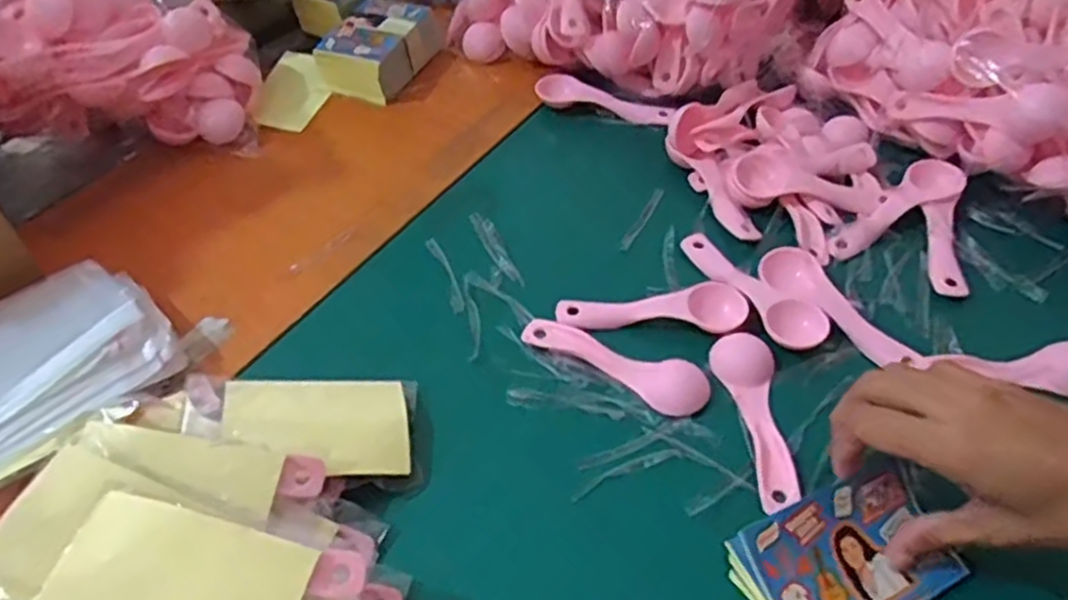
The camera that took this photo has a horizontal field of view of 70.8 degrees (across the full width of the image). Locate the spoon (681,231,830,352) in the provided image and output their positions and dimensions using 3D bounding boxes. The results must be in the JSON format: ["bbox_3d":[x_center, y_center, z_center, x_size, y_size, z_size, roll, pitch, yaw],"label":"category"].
[{"bbox_3d":[0.135,-0.011,0.471,0.033,0.014,0.112,-28,55,-18],"label":"spoon"}]

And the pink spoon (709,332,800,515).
[{"bbox_3d":[0.123,0.063,0.410,0.031,0.009,0.107,-5,51,-1],"label":"pink spoon"}]

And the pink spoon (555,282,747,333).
[{"bbox_3d":[0.072,0.004,0.463,0.112,0.012,0.033,1,51,4],"label":"pink spoon"}]

